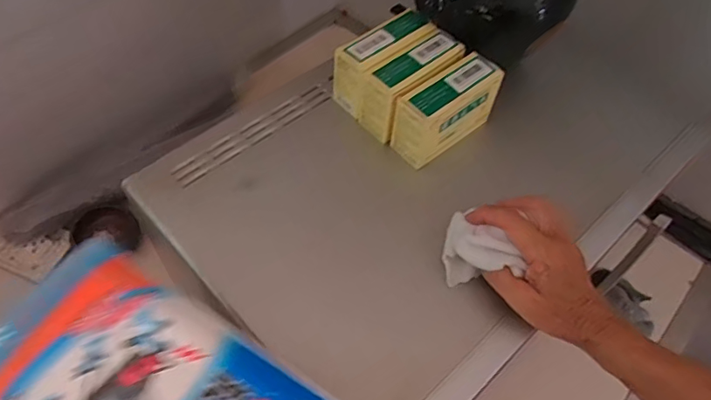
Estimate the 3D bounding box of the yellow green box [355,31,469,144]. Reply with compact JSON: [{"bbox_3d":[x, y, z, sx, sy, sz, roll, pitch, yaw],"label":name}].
[{"bbox_3d":[0.056,-0.113,0.523,0.101,0.067,0.043,-34,65,-23],"label":"yellow green box"}]

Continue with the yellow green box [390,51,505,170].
[{"bbox_3d":[0.089,-0.087,0.508,0.101,0.064,0.044,-35,65,-23],"label":"yellow green box"}]

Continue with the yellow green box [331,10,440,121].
[{"bbox_3d":[0.029,-0.140,0.536,0.101,0.066,0.047,-36,66,-24],"label":"yellow green box"}]

